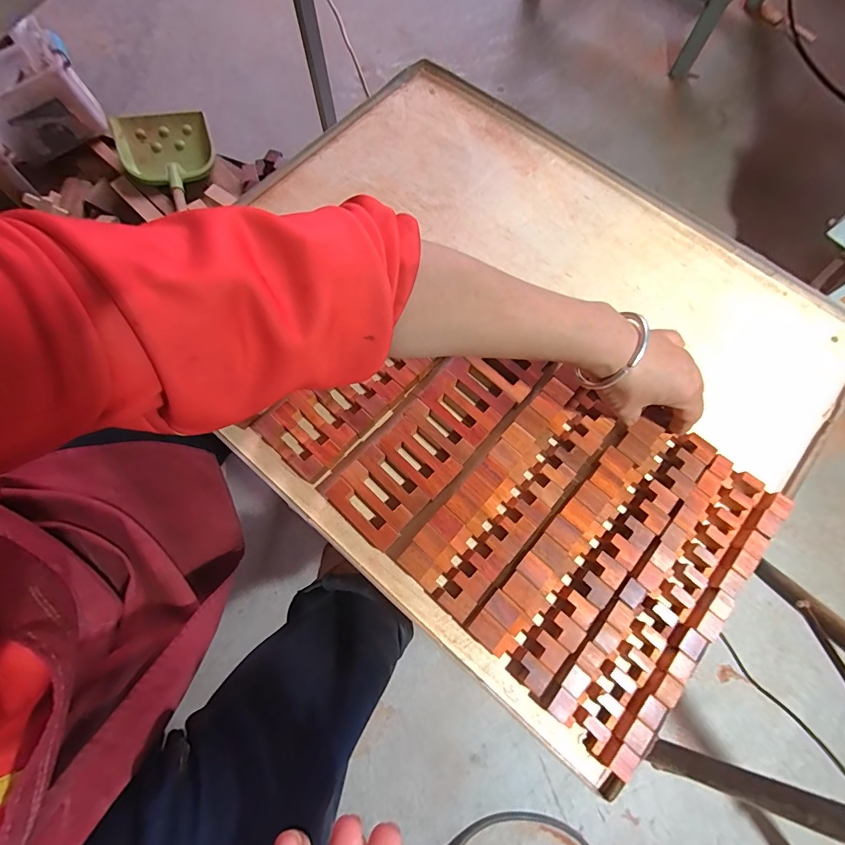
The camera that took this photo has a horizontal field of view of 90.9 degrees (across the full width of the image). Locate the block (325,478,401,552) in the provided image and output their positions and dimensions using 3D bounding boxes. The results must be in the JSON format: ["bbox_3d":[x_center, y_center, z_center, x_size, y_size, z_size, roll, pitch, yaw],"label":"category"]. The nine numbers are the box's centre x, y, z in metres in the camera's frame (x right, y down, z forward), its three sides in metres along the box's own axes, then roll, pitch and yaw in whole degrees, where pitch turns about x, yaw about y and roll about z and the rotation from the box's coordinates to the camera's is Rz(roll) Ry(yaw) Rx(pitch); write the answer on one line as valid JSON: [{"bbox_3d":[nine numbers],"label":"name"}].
[{"bbox_3d":[-0.059,0.092,0.407,0.080,0.023,0.025,42,77,11],"label":"block"}]

